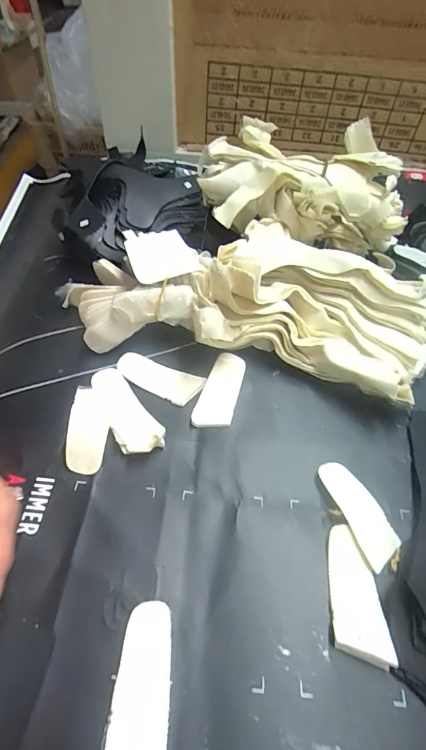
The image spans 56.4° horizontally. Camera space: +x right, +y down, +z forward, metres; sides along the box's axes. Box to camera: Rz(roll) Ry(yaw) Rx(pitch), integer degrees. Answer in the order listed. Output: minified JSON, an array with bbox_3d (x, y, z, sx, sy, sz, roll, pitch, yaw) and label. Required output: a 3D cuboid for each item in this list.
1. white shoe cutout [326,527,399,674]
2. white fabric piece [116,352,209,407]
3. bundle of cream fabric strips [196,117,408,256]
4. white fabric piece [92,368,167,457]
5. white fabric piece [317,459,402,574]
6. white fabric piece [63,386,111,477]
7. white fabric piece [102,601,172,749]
[{"bbox_3d":[0.078,0.122,0.224,0.028,0.012,0.069,0,52,-1],"label":"white shoe cutout"},{"bbox_3d":[-0.044,0.002,0.316,0.068,0.008,0.027,20,54,14],"label":"white fabric piece"},{"bbox_3d":[0.081,-0.194,0.399,0.195,0.063,0.130,6,52,4],"label":"bundle of cream fabric strips"},{"bbox_3d":[-0.065,0.028,0.290,0.029,0.019,0.076,-30,58,-23],"label":"white fabric piece"},{"bbox_3d":[0.092,0.087,0.255,0.027,0.009,0.067,-20,55,-16],"label":"white fabric piece"},{"bbox_3d":[-0.087,0.038,0.278,0.028,0.007,0.060,4,64,-1],"label":"white fabric piece"},{"bbox_3d":[-0.035,0.154,0.200,0.028,0.004,0.067,2,54,1],"label":"white fabric piece"}]

